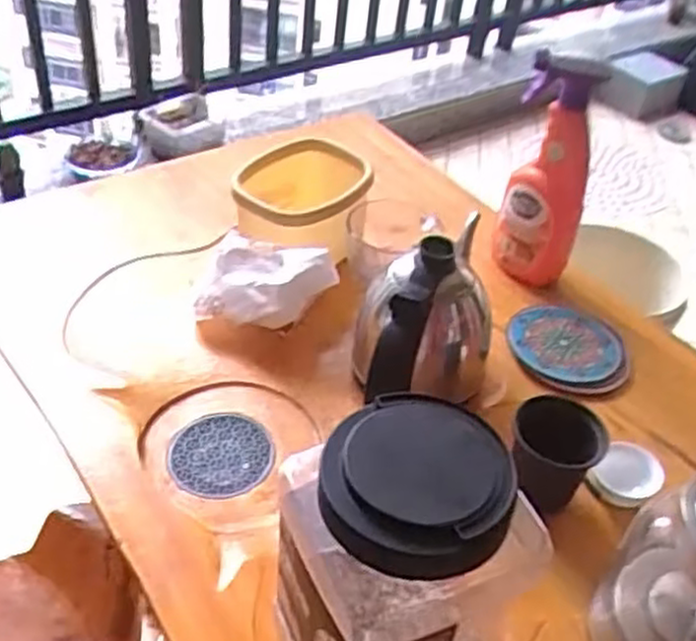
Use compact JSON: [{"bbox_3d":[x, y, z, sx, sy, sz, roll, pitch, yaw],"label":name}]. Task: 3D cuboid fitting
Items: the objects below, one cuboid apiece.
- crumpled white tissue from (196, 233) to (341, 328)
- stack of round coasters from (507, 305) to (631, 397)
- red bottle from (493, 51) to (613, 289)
[{"bbox_3d":[-0.080,-0.036,0.766,0.130,0.076,0.064,18,42,12],"label":"crumpled white tissue"},{"bbox_3d":[0.230,0.022,0.800,0.122,0.020,0.121,25,44,19],"label":"stack of round coasters"},{"bbox_3d":[0.214,-0.145,0.828,0.087,0.261,0.041,16,42,9],"label":"red bottle"}]

